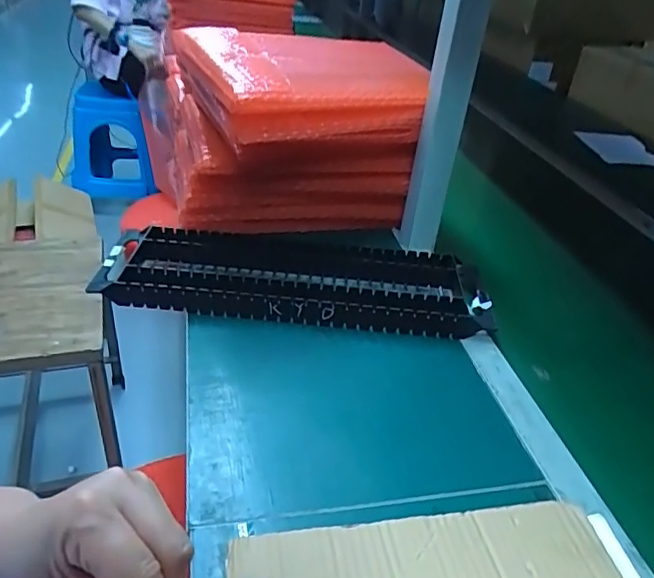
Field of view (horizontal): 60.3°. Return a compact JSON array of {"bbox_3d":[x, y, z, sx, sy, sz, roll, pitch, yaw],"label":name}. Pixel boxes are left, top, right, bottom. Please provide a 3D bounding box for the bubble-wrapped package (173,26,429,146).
[{"bbox_3d":[-0.049,-0.282,0.762,0.265,0.079,0.292,-10,37,-24],"label":"bubble-wrapped package"}]

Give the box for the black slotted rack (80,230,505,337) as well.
[{"bbox_3d":[-0.038,-0.013,0.686,0.463,0.036,0.157,6,34,-1],"label":"black slotted rack"}]

